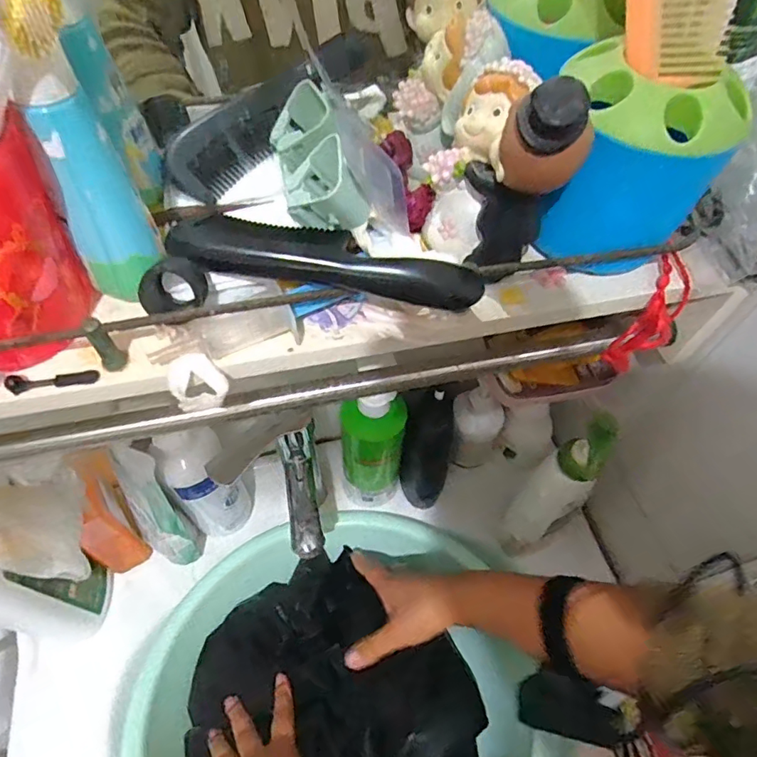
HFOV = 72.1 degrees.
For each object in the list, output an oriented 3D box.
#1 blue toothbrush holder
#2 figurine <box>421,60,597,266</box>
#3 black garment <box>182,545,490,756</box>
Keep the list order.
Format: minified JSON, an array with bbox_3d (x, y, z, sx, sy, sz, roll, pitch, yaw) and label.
[{"bbox_3d":[0.133,-0.104,0.276,0.091,0.095,0.077,13,58,6],"label":"blue toothbrush holder"},{"bbox_3d":[0.065,-0.111,0.269,0.053,0.106,0.080,-28,63,-19],"label":"figurine"},{"bbox_3d":[-0.047,0.316,0.504,0.263,0.103,0.229,33,62,17],"label":"black garment"}]

